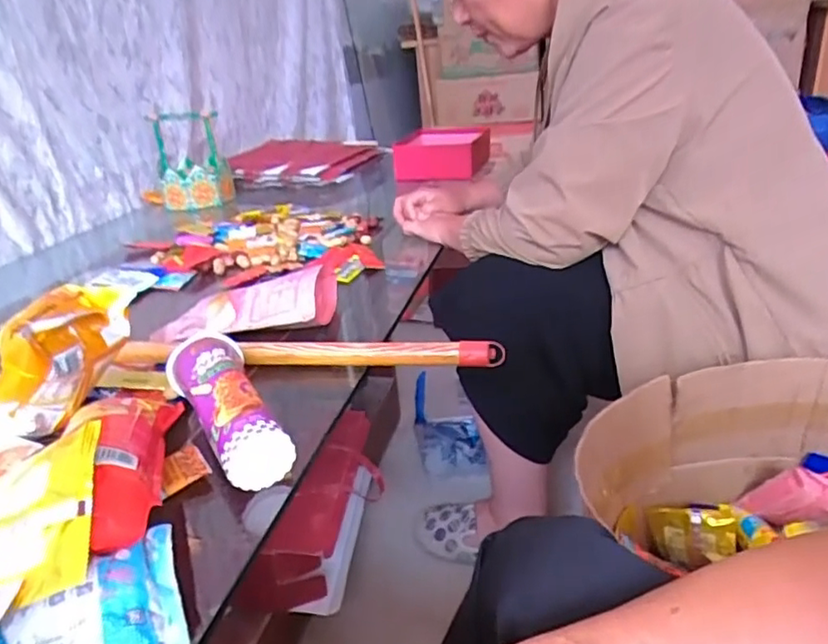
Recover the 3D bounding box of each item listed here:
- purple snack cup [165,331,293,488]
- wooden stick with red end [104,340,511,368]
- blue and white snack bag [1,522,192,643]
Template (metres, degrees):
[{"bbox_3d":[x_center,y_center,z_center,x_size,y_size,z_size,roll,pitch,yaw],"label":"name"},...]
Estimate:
[{"bbox_3d":[-0.168,0.071,0.550,0.066,0.060,0.186,-20,29,-28],"label":"purple snack cup"},{"bbox_3d":[-0.121,0.034,0.671,0.432,0.028,0.020,-1,26,10],"label":"wooden stick with red end"},{"bbox_3d":[-0.190,0.175,0.368,0.087,0.033,0.110,-17,28,-22],"label":"blue and white snack bag"}]

